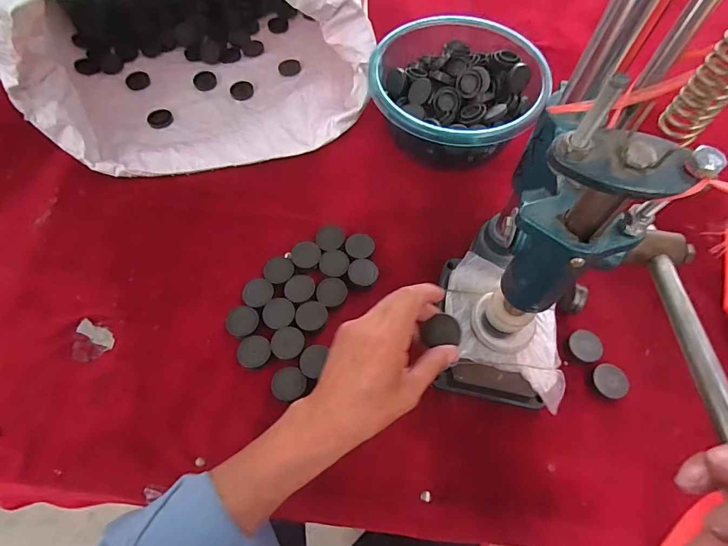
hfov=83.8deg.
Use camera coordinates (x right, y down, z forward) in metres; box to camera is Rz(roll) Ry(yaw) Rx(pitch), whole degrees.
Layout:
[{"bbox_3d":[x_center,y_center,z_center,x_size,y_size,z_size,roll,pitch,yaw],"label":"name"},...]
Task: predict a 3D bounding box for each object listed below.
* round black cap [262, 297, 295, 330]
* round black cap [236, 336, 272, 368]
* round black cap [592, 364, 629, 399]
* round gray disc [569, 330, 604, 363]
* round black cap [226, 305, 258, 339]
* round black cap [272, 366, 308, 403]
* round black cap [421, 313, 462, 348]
[{"bbox_3d":[-0.089,0.041,0.422,0.032,0.004,0.034,0,64,0],"label":"round black cap"},{"bbox_3d":[-0.110,0.079,0.405,0.032,0.004,0.032,0,62,1],"label":"round black cap"},{"bbox_3d":[0.240,0.106,0.395,0.033,0.014,0.028,28,66,15],"label":"round black cap"},{"bbox_3d":[0.224,0.075,0.412,0.029,0.013,0.032,-31,66,-14],"label":"round gray disc"},{"bbox_3d":[-0.126,0.049,0.418,0.031,0.006,0.036,-38,68,-17],"label":"round black cap"},{"bbox_3d":[-0.072,0.107,0.390,0.032,0.006,0.031,0,62,1],"label":"round black cap"},{"bbox_3d":[0.069,0.052,0.362,0.032,0.011,0.028,-5,64,-2],"label":"round black cap"}]

